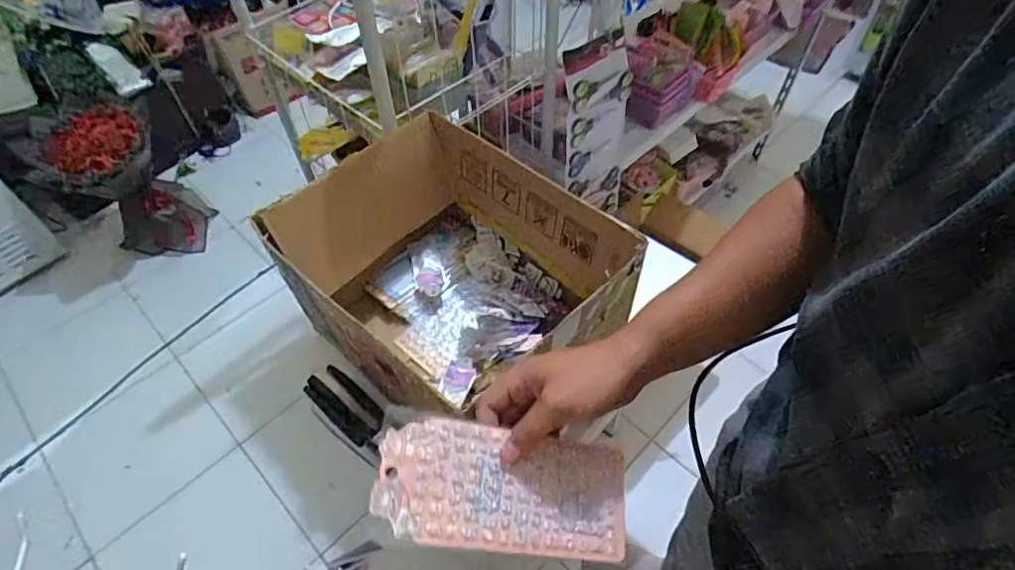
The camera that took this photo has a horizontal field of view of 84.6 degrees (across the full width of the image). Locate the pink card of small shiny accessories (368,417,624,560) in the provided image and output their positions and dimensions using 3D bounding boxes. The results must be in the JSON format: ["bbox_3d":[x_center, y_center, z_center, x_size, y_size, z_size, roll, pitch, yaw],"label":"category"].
[{"bbox_3d":[0.004,0.168,0.460,0.218,0.006,0.093,14,63,-20],"label":"pink card of small shiny accessories"}]

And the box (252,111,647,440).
[{"bbox_3d":[-0.064,-0.002,0.776,0.383,0.258,0.293,36,61,26],"label":"box"}]

